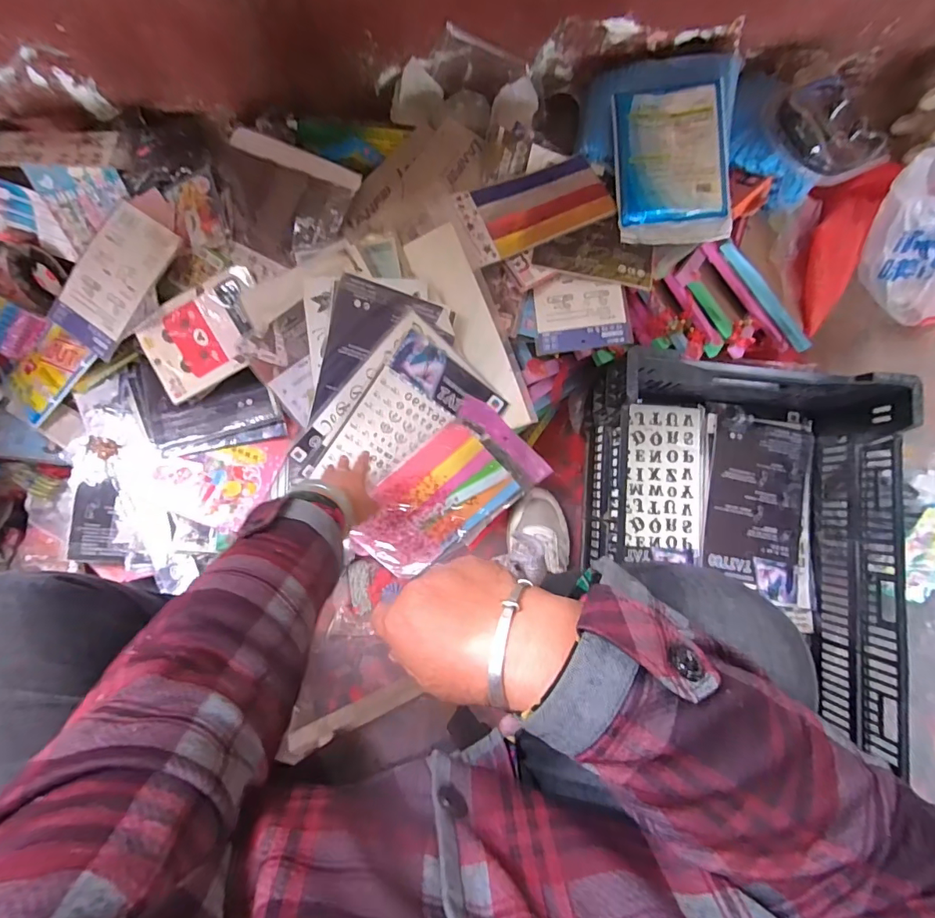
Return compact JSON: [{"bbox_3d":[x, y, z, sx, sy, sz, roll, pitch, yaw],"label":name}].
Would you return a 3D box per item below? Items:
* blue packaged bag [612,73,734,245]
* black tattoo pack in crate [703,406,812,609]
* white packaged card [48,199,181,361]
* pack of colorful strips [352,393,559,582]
[{"bbox_3d":[0.285,-0.410,0.658,0.151,0.040,0.224,-1,84,-4],"label":"blue packaged bag"},{"bbox_3d":[0.460,0.068,0.754,0.167,0.023,0.280,13,83,-3],"label":"black tattoo pack in crate"},{"bbox_3d":[-0.481,-0.244,0.646,0.127,0.011,0.195,40,93,8],"label":"white packaged card"},{"bbox_3d":[-0.032,0.058,0.683,0.281,0.020,0.153,-44,105,12],"label":"pack of colorful strips"}]

